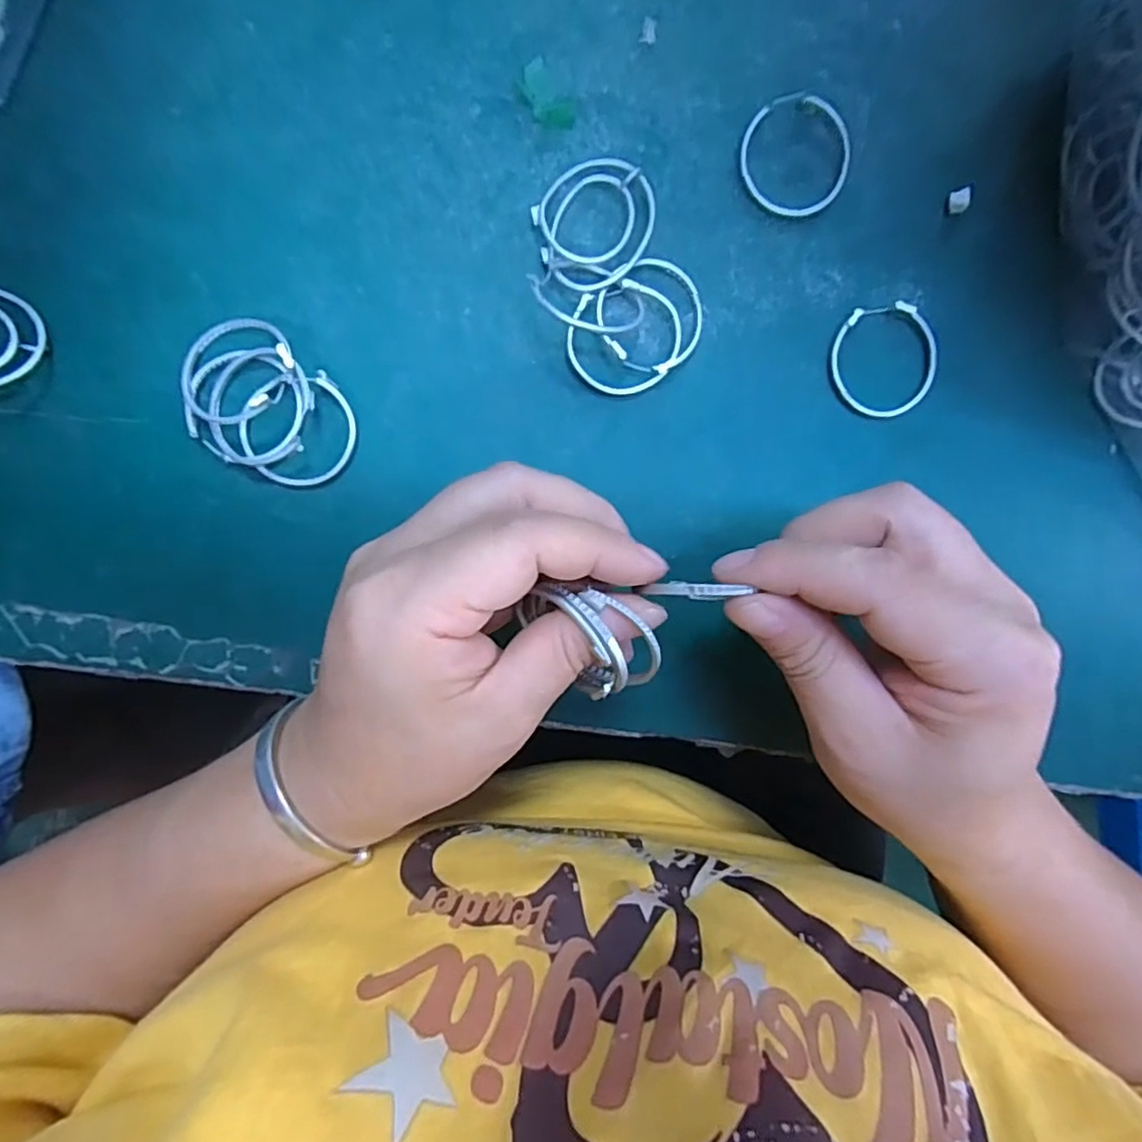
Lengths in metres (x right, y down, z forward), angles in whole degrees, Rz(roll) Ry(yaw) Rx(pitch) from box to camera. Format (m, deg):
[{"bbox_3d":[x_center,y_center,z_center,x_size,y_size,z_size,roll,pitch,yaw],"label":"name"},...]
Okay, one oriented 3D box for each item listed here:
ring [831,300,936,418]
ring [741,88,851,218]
[{"bbox_3d":[0.117,-0.078,0.237,0.039,0.006,0.040,0,93,-3],"label":"ring"},{"bbox_3d":[0.082,-0.151,0.232,0.040,0.006,0.040,0,93,-3],"label":"ring"}]

